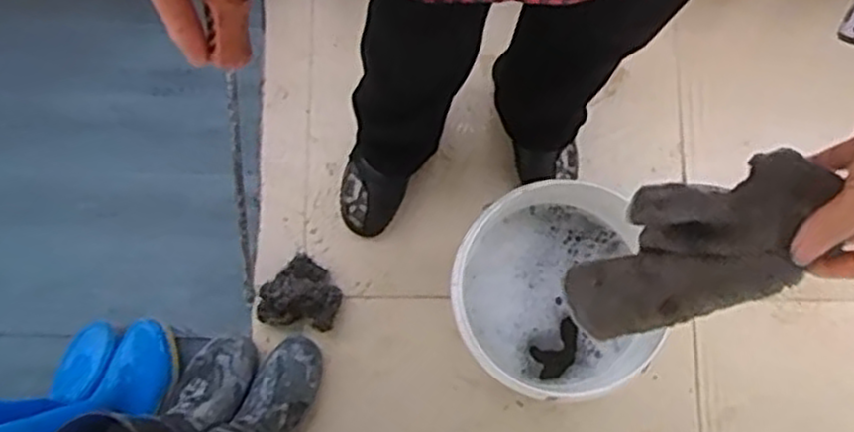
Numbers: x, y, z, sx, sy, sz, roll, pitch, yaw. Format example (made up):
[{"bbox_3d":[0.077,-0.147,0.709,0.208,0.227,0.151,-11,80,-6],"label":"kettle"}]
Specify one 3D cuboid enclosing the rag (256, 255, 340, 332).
[{"bbox_3d":[-0.184,0.126,1.114,0.111,0.047,0.115,36,79,4],"label":"rag"}]

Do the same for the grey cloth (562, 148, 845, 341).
[{"bbox_3d":[0.202,0.043,0.644,0.054,0.398,0.100,-18,76,-12],"label":"grey cloth"}]

